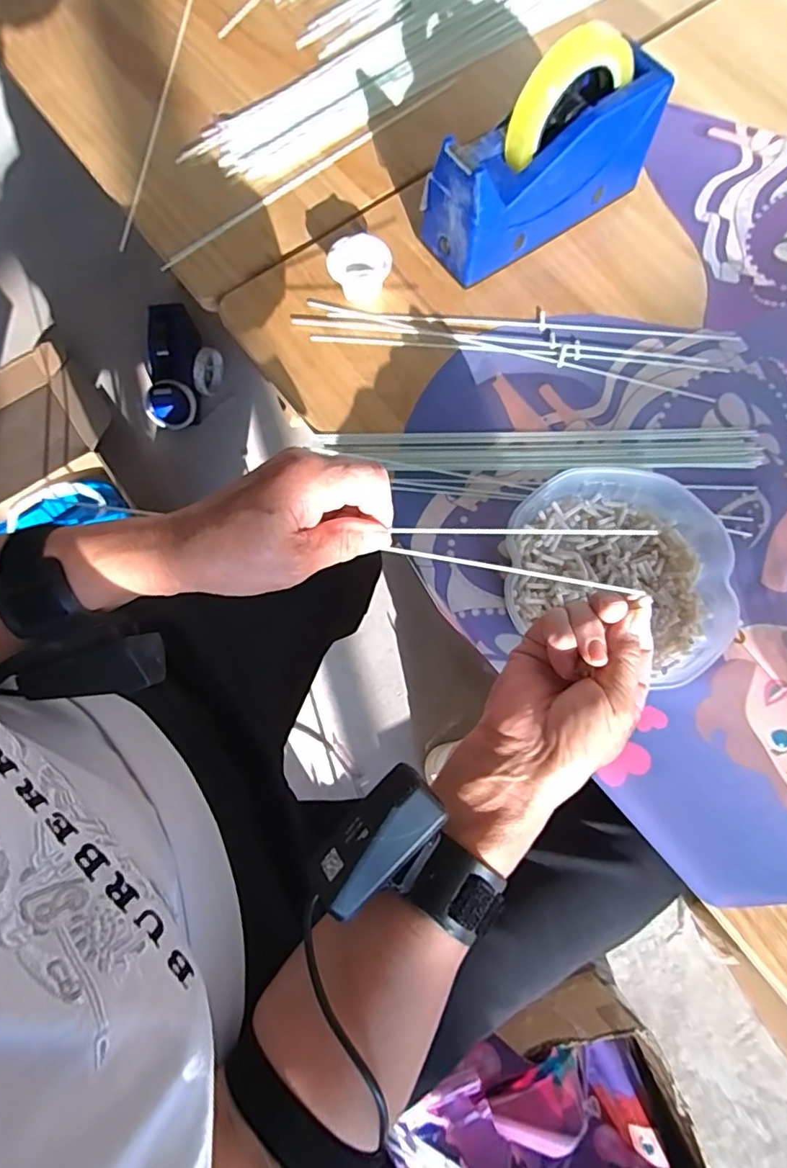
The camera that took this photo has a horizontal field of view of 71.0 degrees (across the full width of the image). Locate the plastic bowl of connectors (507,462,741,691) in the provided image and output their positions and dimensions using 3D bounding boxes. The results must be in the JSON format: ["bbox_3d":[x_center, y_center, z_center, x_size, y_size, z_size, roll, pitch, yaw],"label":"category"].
[{"bbox_3d":[0.163,-0.008,0.403,0.162,0.044,0.156,7,75,3],"label":"plastic bowl of connectors"}]

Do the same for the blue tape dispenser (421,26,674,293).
[{"bbox_3d":[0.126,-0.358,0.457,0.202,0.130,0.070,-36,77,-8],"label":"blue tape dispenser"}]

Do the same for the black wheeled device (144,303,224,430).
[{"bbox_3d":[-0.381,-0.403,1.014,0.127,0.079,0.213,-1,73,-1],"label":"black wheeled device"}]

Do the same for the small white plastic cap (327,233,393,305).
[{"bbox_3d":[-0.029,-0.277,0.488,0.053,0.033,0.046,4,75,2],"label":"small white plastic cap"}]

